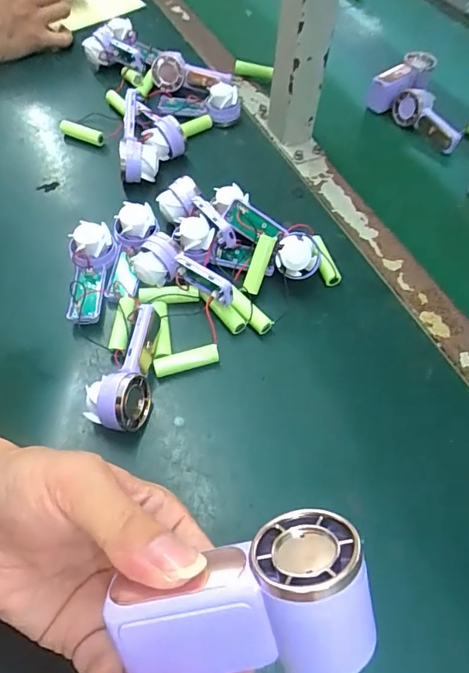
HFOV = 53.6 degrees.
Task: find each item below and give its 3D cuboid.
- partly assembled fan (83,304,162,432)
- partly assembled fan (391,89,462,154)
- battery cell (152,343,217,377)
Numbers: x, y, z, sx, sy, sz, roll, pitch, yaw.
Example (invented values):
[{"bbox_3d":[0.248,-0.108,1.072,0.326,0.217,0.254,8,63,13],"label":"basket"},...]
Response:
[{"bbox_3d":[-0.080,0.024,0.339,0.040,0.036,0.092,3,58,-3],"label":"partly assembled fan"},{"bbox_3d":[0.221,-0.250,0.528,0.028,0.036,0.087,-26,64,-19],"label":"partly assembled fan"},{"bbox_3d":[-0.038,0.019,0.361,0.050,0.015,0.015,-15,61,-9],"label":"battery cell"}]

